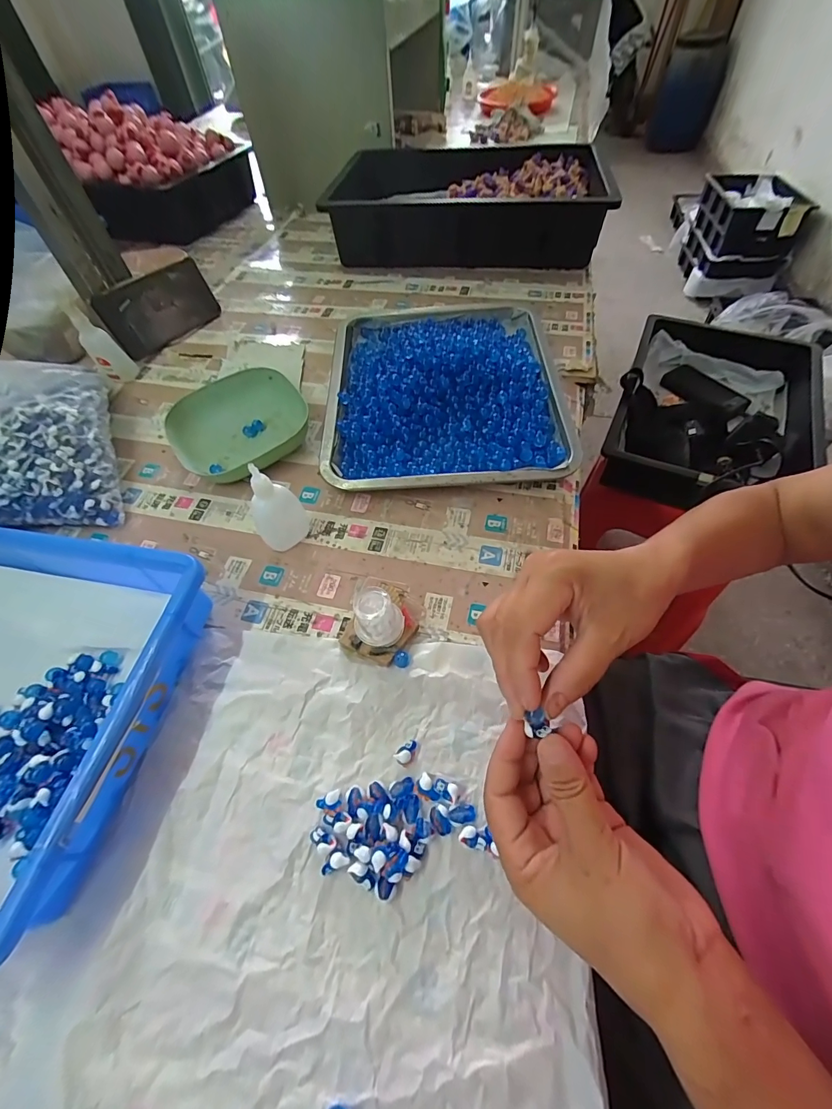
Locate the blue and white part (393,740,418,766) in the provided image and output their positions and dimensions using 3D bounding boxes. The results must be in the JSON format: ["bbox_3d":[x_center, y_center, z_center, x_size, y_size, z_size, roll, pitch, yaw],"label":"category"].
[{"bbox_3d":[-0.006,0.138,0.290,0.017,0.009,0.011,-37,63,-19],"label":"blue and white part"}]

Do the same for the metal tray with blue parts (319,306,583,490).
[{"bbox_3d":[0.035,-0.199,0.483,0.269,0.046,0.305,-4,57,1],"label":"metal tray with blue parts"}]

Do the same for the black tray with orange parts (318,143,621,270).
[{"bbox_3d":[0.089,-0.610,0.725,0.426,0.091,0.297,5,57,6],"label":"black tray with orange parts"}]

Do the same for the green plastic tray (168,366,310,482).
[{"bbox_3d":[-0.198,-0.147,0.471,0.146,0.032,0.142,-27,60,-14],"label":"green plastic tray"}]

